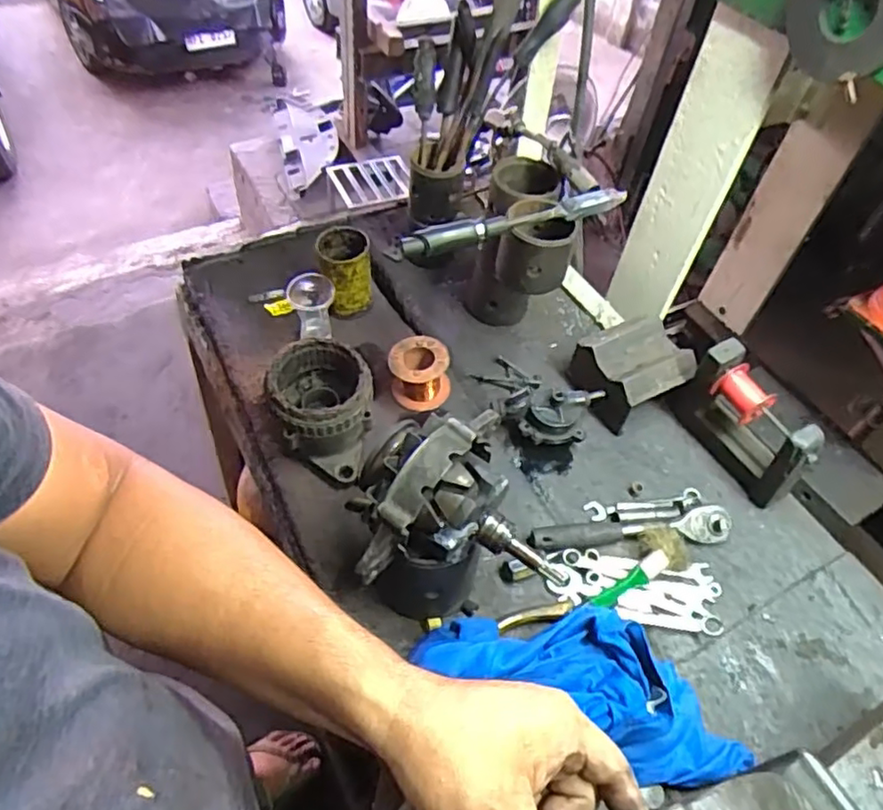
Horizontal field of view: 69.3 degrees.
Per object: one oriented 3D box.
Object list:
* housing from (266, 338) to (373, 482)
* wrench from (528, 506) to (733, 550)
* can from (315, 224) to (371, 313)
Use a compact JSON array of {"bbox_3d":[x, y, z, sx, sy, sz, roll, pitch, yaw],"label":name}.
[{"bbox_3d":[-0.147,0.006,0.794,0.118,0.114,0.149,-4,52,-8],"label":"housing"},{"bbox_3d":[0.225,0.149,0.760,0.248,0.030,0.037,-1,52,-7],"label":"wrench"},{"bbox_3d":[-0.143,-0.193,0.946,0.073,0.113,0.084,-10,53,-13],"label":"can"}]

